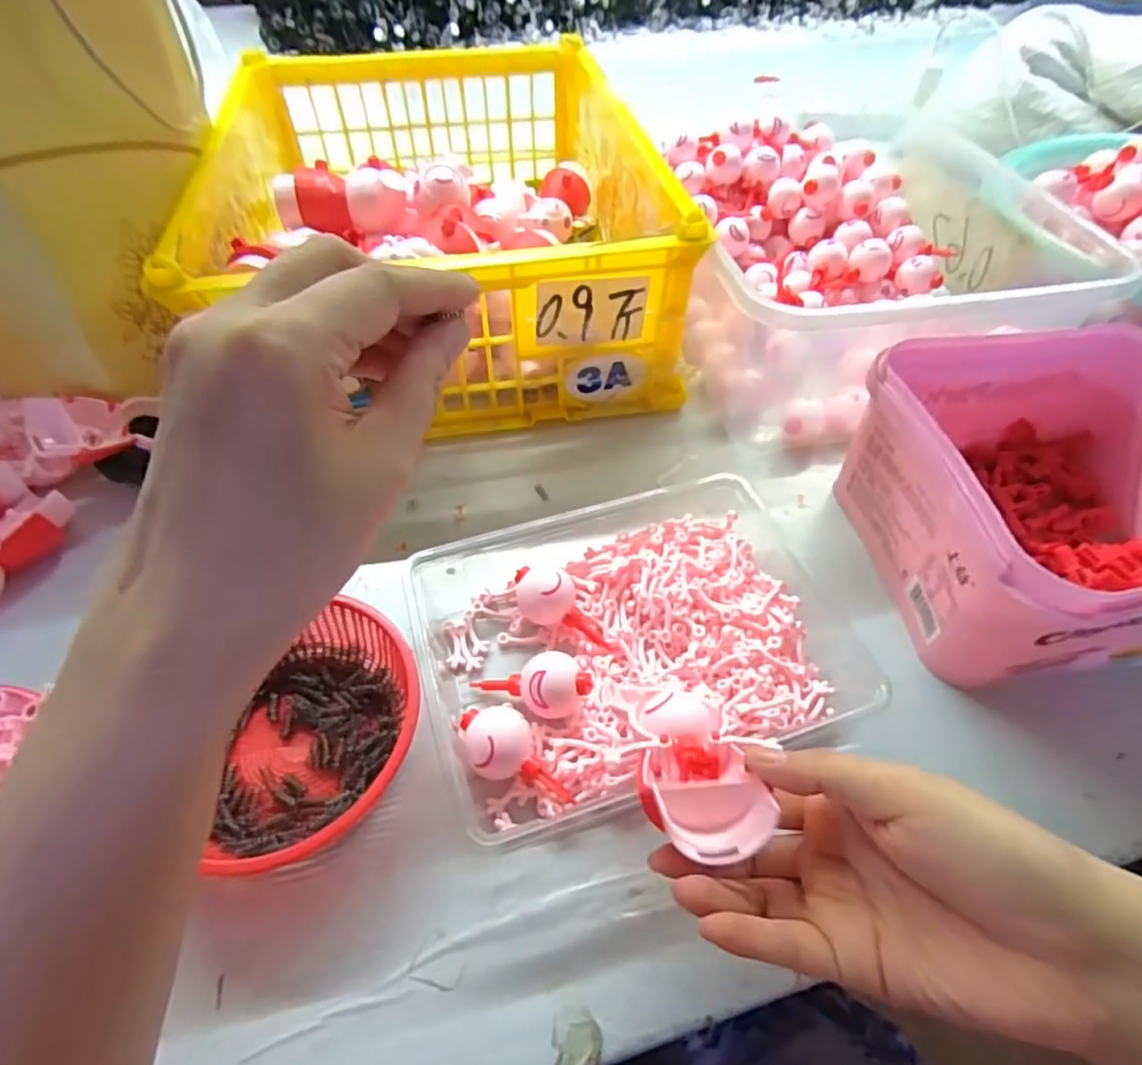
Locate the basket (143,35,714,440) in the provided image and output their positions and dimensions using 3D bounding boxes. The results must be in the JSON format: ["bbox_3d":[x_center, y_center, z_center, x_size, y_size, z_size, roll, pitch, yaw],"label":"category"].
[{"bbox_3d":[-0.121,-0.296,0.568,0.340,0.136,0.447,-8,52,-8],"label":"basket"}]

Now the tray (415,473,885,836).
[{"bbox_3d":[0.030,0.055,0.359,0.225,0.042,0.175,-14,53,-13],"label":"tray"}]

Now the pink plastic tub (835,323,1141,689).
[{"bbox_3d":[0.288,-0.018,0.378,0.192,0.110,0.190,-6,51,-6],"label":"pink plastic tub"}]

